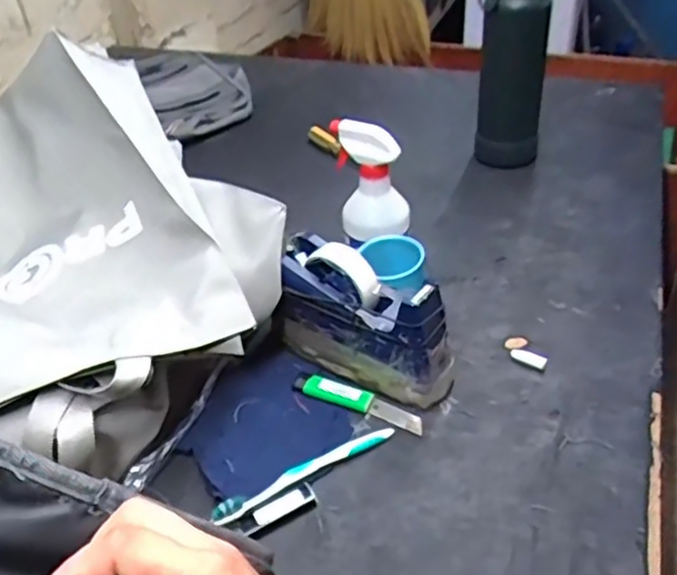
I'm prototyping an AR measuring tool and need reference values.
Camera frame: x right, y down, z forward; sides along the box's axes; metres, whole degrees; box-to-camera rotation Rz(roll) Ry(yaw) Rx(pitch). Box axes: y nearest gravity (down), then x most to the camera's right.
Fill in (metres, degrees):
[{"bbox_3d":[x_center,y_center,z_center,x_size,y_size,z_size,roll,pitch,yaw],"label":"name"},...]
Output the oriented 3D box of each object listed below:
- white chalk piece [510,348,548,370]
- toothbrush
[{"bbox_3d":[0.194,0.071,0.672,0.037,0.013,0.011,16,42,26],"label":"white chalk piece"},{"bbox_3d":[-0.029,0.159,0.579,0.174,0.007,0.021,-23,41,-22],"label":"toothbrush"}]

